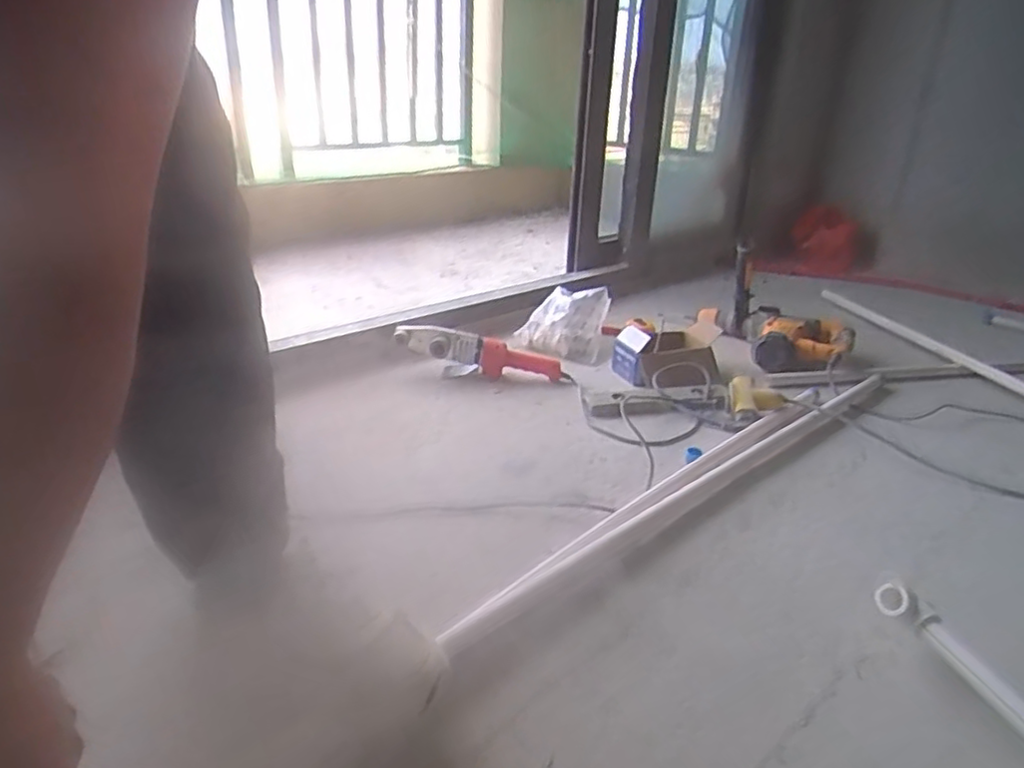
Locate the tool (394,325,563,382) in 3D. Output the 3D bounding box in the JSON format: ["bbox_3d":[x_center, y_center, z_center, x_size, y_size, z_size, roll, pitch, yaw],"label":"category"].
[{"bbox_3d":[-0.064,-0.056,1.352,0.343,0.082,0.066,12,23,-9],"label":"tool"}]

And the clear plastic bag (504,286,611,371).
[{"bbox_3d":[0.109,-0.140,1.496,0.202,0.102,0.175,6,25,8],"label":"clear plastic bag"}]

